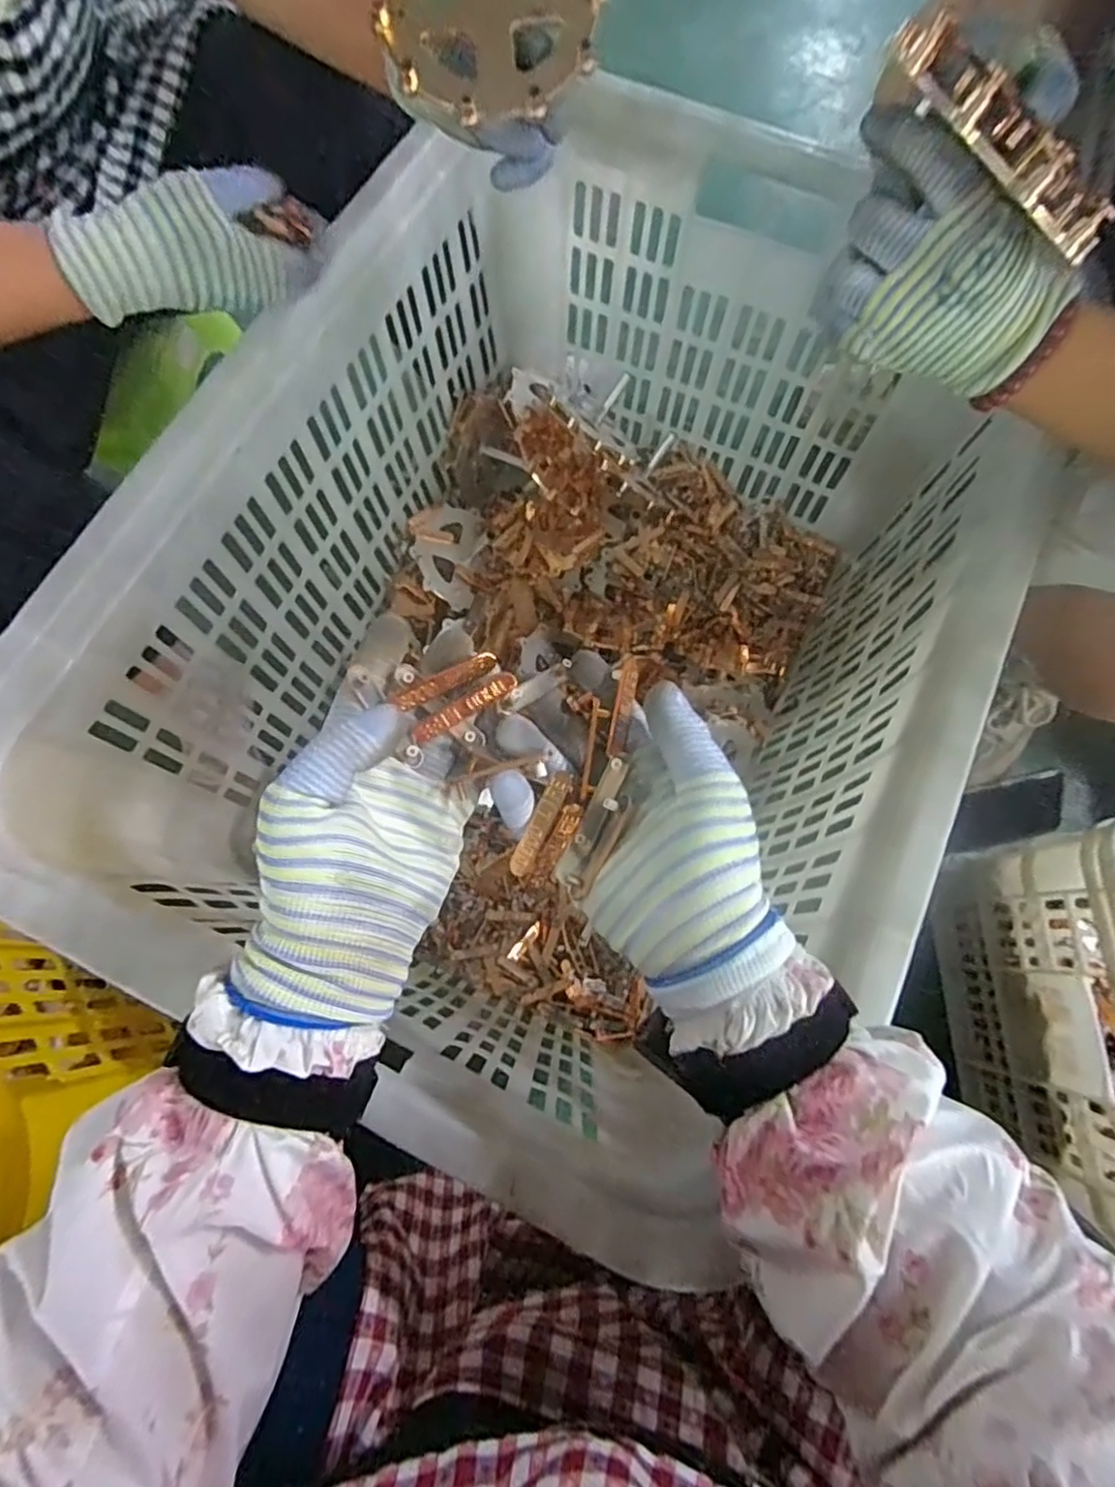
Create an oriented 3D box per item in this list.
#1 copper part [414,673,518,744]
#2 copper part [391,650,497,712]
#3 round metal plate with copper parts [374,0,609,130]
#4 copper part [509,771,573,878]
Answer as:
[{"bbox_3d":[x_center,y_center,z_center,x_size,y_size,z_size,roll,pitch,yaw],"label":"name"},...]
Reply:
[{"bbox_3d":[-0.046,-0.018,0.325,0.057,0.007,0.010,-31,76,-2],"label":"copper part"},{"bbox_3d":[-0.055,-0.031,0.324,0.053,0.007,0.009,-27,76,-12],"label":"copper part"},{"bbox_3d":[-0.036,-0.442,0.399,0.123,0.015,0.121,0,94,3],"label":"round metal plate with copper parts"},{"bbox_3d":[-0.008,0.040,0.329,0.011,0.005,0.055,26,93,7],"label":"copper part"}]

